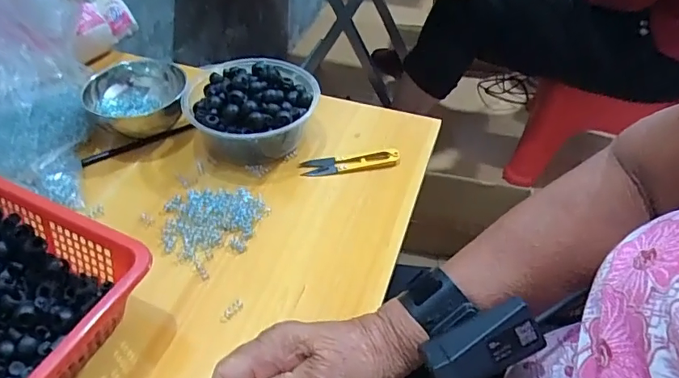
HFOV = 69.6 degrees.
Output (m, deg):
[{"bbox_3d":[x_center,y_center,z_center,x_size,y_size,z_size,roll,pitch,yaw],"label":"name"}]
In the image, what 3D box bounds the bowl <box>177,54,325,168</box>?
[{"bbox_3d":[-0.094,-0.084,0.535,0.136,0.073,0.141,1,45,-1],"label":"bowl"}]

